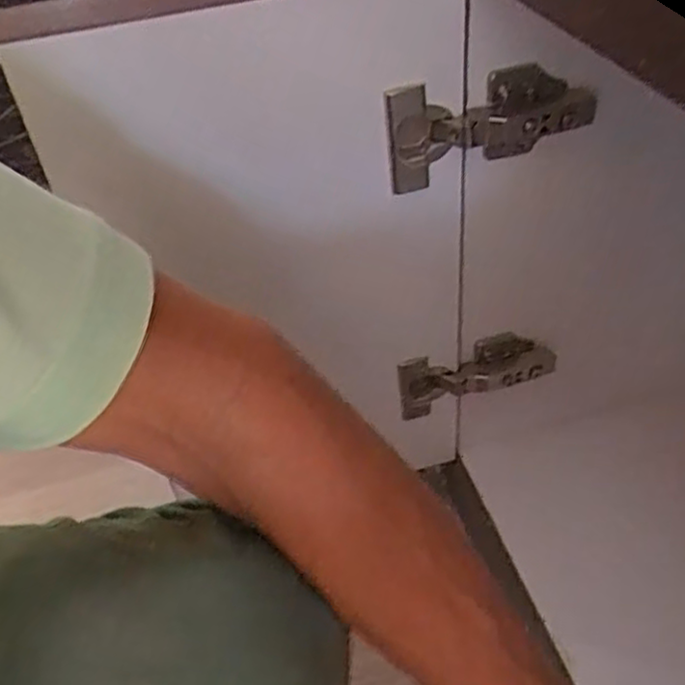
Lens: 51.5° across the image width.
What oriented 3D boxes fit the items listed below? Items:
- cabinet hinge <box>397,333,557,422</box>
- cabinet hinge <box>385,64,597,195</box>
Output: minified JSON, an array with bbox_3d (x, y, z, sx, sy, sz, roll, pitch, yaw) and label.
[{"bbox_3d":[0.104,0.026,0.561,0.119,0.051,0.028,-11,42,-5],"label":"cabinet hinge"},{"bbox_3d":[0.085,-0.132,0.428,0.122,0.057,0.052,-12,42,-5],"label":"cabinet hinge"}]

